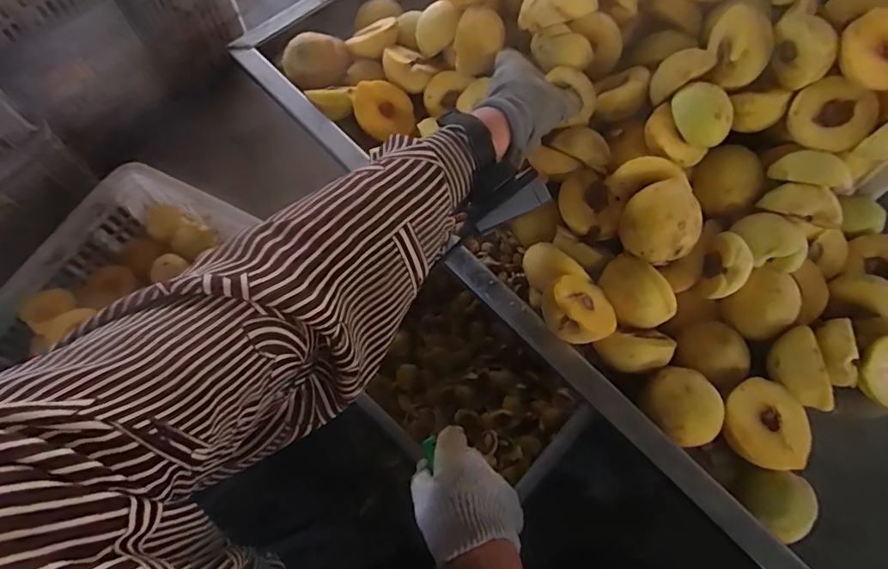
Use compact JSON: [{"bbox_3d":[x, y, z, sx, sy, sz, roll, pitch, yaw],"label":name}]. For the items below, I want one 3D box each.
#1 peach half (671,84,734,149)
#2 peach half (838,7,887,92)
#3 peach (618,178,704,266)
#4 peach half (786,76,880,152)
[{"bbox_3d":[0.243,-0.160,0.482,0.023,0.047,0.056,-6,57,-49],"label":"peach half"},{"bbox_3d":[0.378,-0.201,0.449,0.068,0.032,0.057,42,103,1],"label":"peach half"},{"bbox_3d":[0.199,-0.053,0.480,0.059,0.060,0.067,-22,69,-10],"label":"peach"},{"bbox_3d":[0.359,-0.157,0.477,0.076,0.032,0.064,-21,94,7],"label":"peach half"}]

